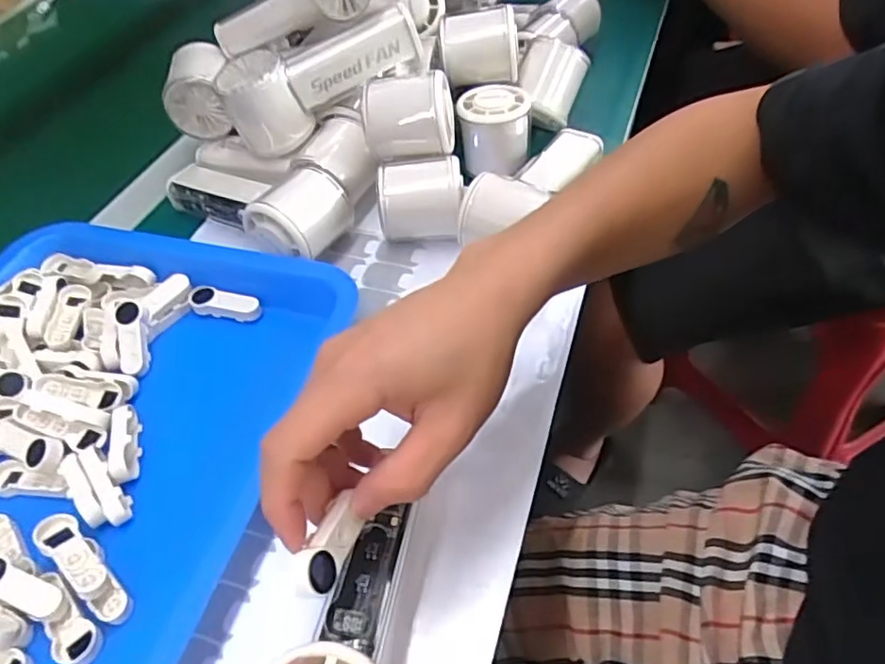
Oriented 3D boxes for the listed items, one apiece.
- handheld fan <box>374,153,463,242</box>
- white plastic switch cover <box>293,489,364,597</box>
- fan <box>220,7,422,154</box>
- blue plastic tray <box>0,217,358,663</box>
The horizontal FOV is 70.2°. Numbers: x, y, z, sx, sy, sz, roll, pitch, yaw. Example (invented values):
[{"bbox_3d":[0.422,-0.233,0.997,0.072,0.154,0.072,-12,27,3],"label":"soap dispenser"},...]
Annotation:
[{"bbox_3d":[-0.014,-0.093,0.457,0.061,0.053,0.047,-1,49,4],"label":"handheld fan"},{"bbox_3d":[-0.046,0.086,0.251,0.016,0.013,0.043,10,37,13],"label":"white plastic switch cover"},{"bbox_3d":[-0.089,-0.189,0.462,0.147,0.060,0.045,-25,50,4],"label":"fan"},{"bbox_3d":[-0.227,0.073,0.353,0.274,0.051,0.330,10,51,13],"label":"blue plastic tray"}]

